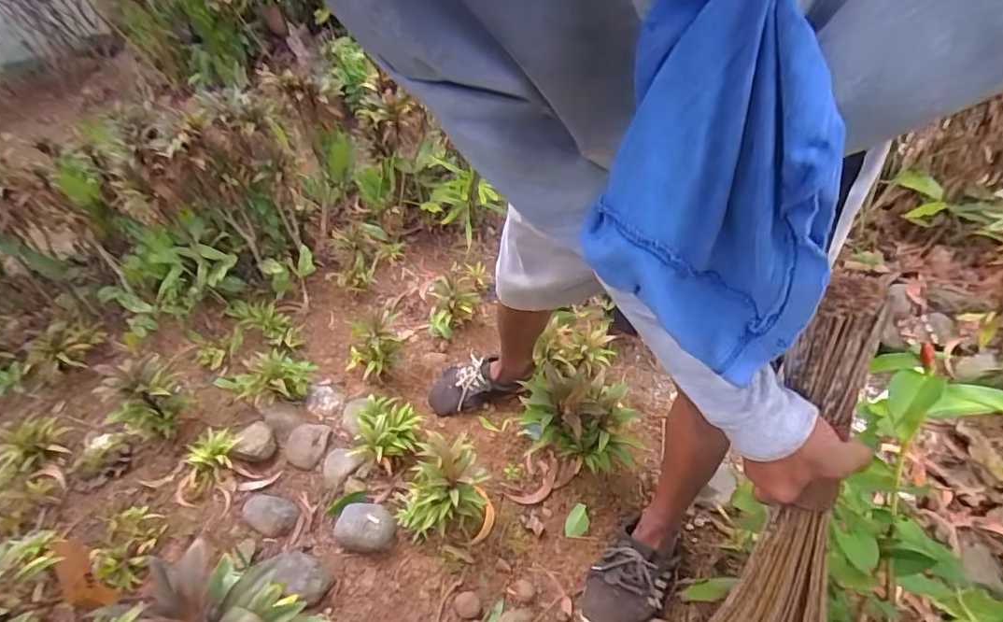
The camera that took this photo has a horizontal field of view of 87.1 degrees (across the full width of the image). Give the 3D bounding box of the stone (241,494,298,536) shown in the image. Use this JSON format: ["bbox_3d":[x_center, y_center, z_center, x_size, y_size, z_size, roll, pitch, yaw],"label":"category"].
[{"bbox_3d":[-0.436,0.380,0.987,0.114,0.026,0.063,4,41,13],"label":"stone"}]

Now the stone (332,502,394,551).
[{"bbox_3d":[-0.247,0.380,0.939,0.115,0.056,0.082,10,43,19],"label":"stone"}]

